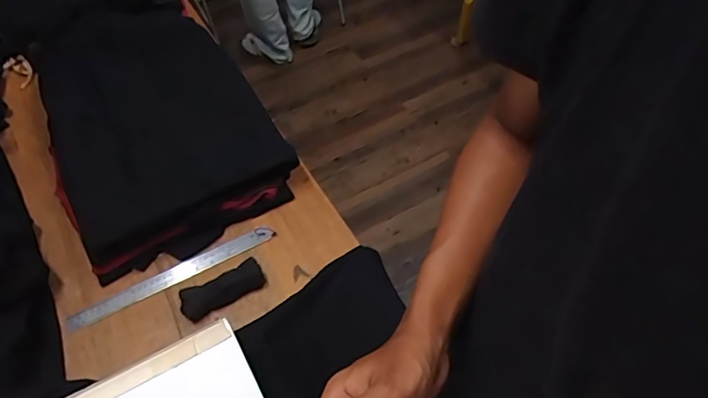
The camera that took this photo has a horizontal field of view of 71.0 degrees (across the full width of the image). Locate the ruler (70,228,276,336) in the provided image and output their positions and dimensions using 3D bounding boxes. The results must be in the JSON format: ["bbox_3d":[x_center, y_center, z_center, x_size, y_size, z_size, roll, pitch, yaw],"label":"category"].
[{"bbox_3d":[-0.280,0.120,0.778,0.321,0.006,0.030,-26,68,-15],"label":"ruler"}]

